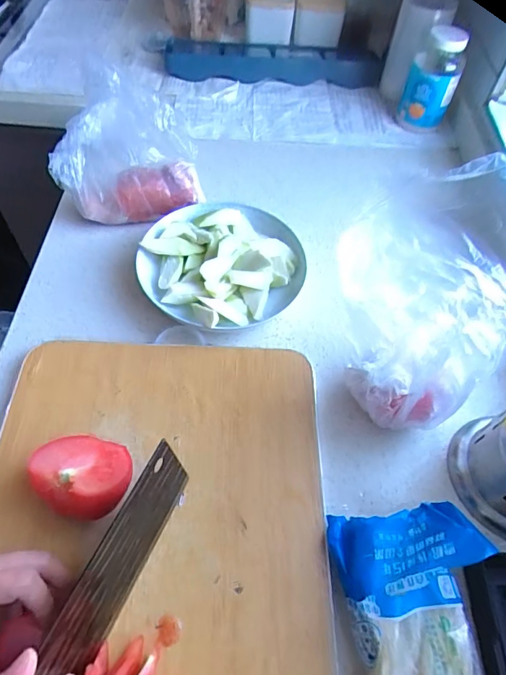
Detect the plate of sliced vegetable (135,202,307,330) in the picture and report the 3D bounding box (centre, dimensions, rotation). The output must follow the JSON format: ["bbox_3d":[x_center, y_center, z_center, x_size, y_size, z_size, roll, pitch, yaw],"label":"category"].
[{"bbox_3d":[-0.034,-0.092,0.536,0.190,0.037,0.174,1,56,-2],"label":"plate of sliced vegetable"}]

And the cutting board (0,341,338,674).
[{"bbox_3d":[-0.084,0.172,0.374,0.291,0.026,0.393,1,56,-2],"label":"cutting board"}]

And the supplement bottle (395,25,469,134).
[{"bbox_3d":[0.285,-0.409,0.727,0.078,0.122,0.078,20,58,10],"label":"supplement bottle"}]

